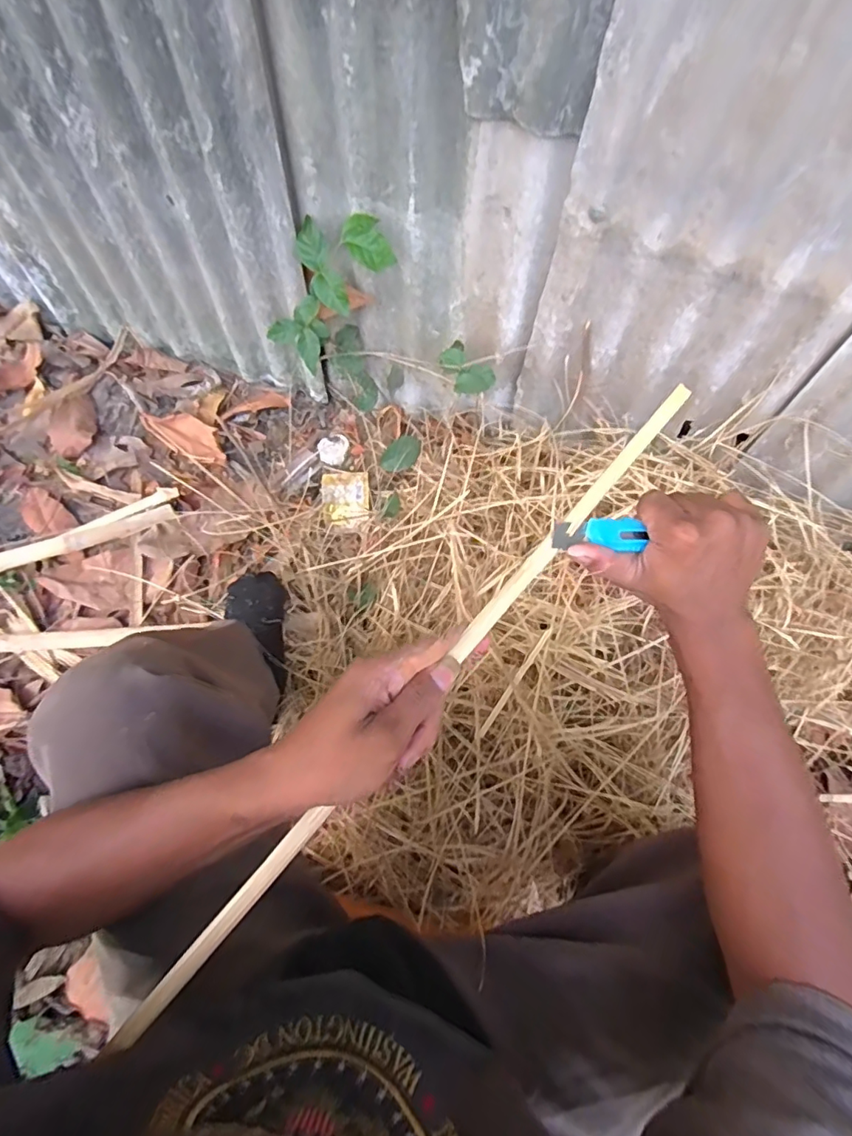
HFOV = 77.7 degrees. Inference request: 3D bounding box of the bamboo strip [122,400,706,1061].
[{"bbox_3d":[0.013,0.062,0.327,0.012,0.007,0.513,40,78,15],"label":"bamboo strip"}]

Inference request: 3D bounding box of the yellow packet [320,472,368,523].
[{"bbox_3d":[-0.139,-0.122,0.919,0.079,0.014,0.094,-5,68,-2],"label":"yellow packet"}]

